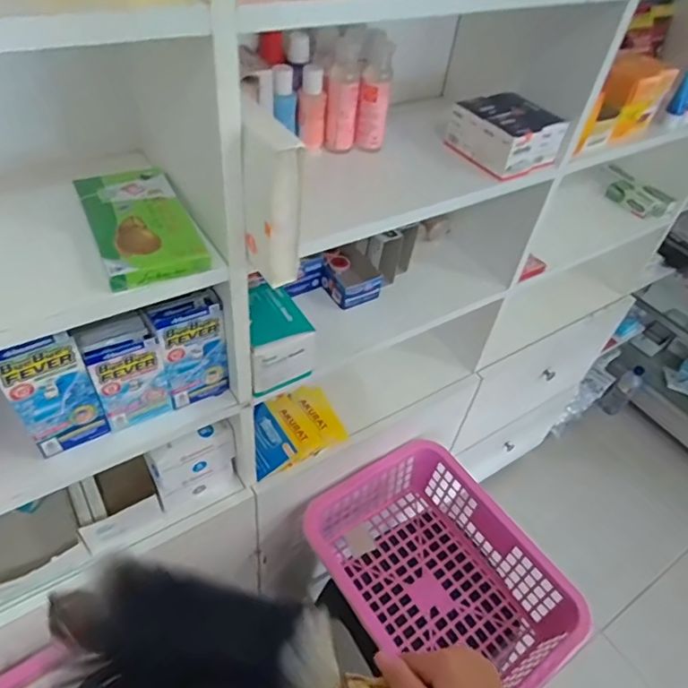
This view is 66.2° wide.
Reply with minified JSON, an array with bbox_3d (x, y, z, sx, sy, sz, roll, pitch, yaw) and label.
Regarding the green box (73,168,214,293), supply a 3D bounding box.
[{"bbox_3d":[-0.201,-0.121,0.524,0.092,0.019,0.169,-18,51,-23],"label":"green box"}]

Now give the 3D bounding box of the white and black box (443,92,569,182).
[{"bbox_3d":[0.219,-0.286,0.710,0.111,0.065,0.112,-25,54,-28],"label":"white and black box"}]

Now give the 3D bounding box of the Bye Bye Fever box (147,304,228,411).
[{"bbox_3d":[-0.176,0.012,0.615,0.072,0.141,0.027,-18,50,-23],"label":"Bye Bye Fever box"}]

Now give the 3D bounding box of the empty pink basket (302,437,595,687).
[{"bbox_3d":[0.151,0.398,0.909,0.304,0.147,0.411,-24,53,-27],"label":"empty pink basket"}]

